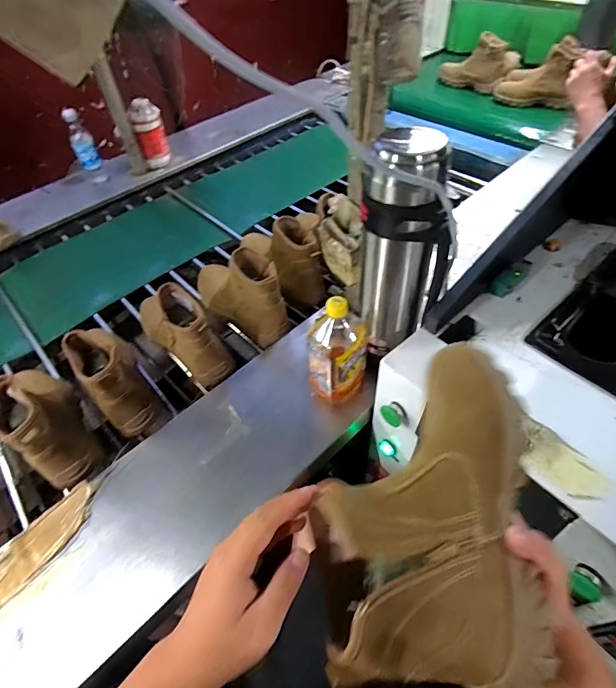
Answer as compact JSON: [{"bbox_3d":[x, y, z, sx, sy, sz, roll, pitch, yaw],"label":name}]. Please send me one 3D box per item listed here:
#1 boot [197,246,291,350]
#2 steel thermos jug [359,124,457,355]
[{"bbox_3d":[-0.157,-0.129,0.865,0.284,0.154,0.101,37,63,27],"label":"boot"},{"bbox_3d":[0.142,-0.131,0.601,0.121,0.327,0.104,-14,53,-7],"label":"steel thermos jug"}]

